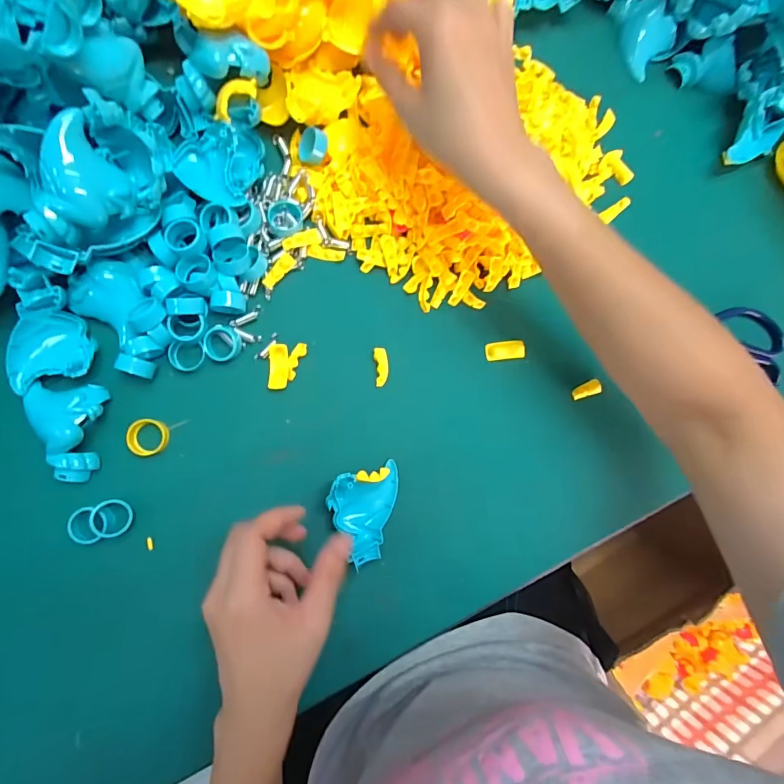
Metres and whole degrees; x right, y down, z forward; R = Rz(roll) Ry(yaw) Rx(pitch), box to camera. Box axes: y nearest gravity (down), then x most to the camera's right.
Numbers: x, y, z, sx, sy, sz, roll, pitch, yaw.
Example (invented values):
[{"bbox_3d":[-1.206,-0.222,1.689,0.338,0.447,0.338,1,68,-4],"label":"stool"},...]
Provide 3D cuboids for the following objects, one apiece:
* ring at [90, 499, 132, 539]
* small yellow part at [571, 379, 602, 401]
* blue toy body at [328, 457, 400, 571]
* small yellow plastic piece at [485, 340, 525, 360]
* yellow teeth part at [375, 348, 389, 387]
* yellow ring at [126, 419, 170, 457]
[{"bbox_3d":[-0.197,0.089,0.302,0.025,0.013,0.026,-28,101,-37],"label":"ring"},{"bbox_3d":[0.163,-0.001,0.358,0.027,0.004,0.012,-24,91,-9],"label":"small yellow part"},{"bbox_3d":[-0.017,0.089,0.317,0.053,0.022,0.065,-12,89,-8],"label":"blue toy body"},{"bbox_3d":[0.094,-0.034,0.353,0.033,0.006,0.015,-6,88,-8],"label":"small yellow plastic piece"},{"bbox_3d":[-0.008,-0.020,0.339,0.010,0.008,0.030,-5,88,-8],"label":"yellow teeth part"},{"bbox_3d":[-0.177,0.033,0.312,0.027,0.012,0.026,0,87,-8],"label":"yellow ring"}]

